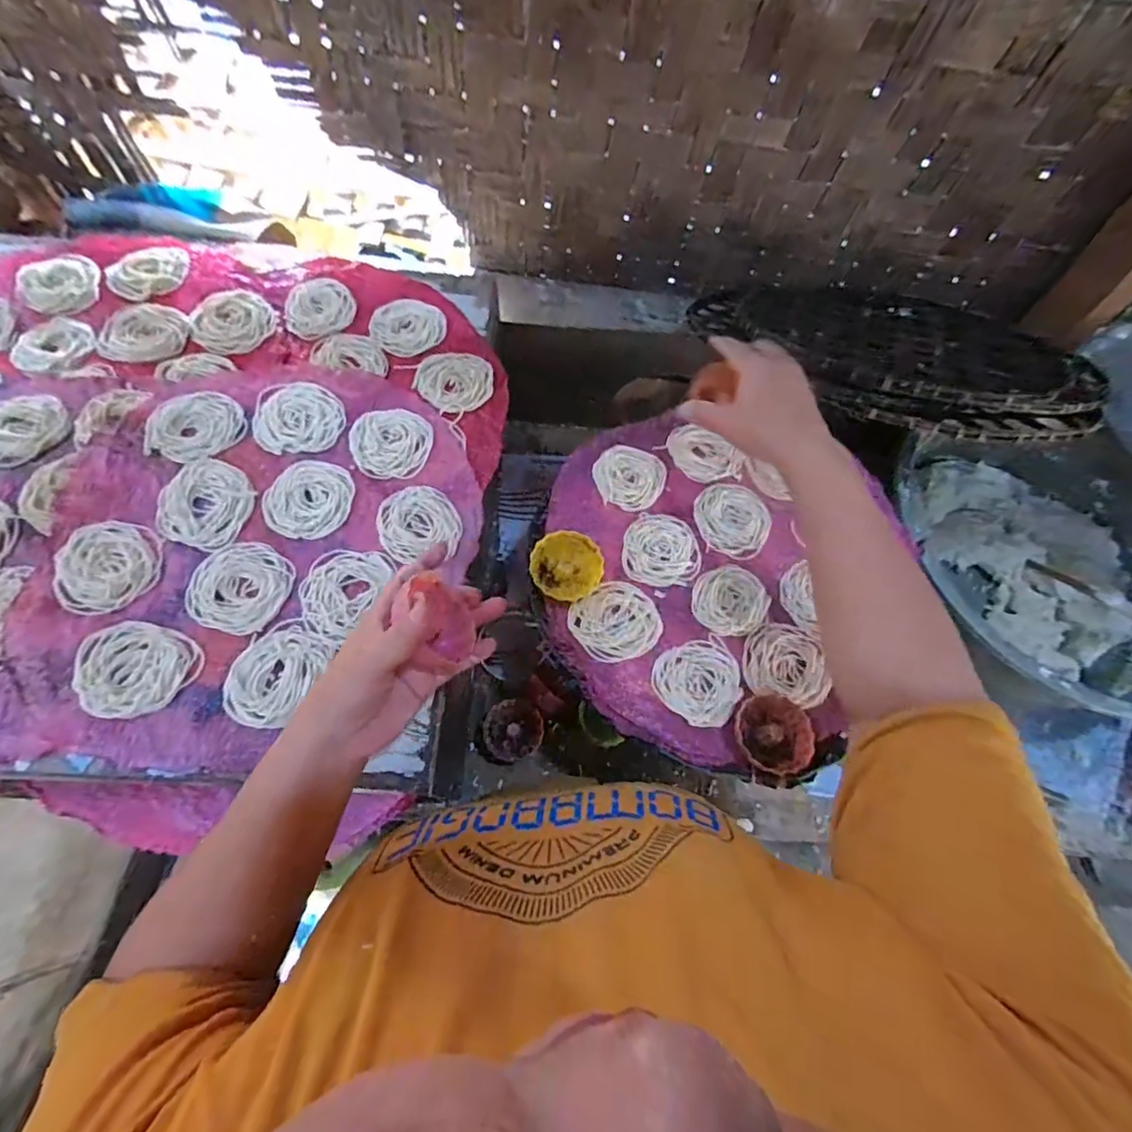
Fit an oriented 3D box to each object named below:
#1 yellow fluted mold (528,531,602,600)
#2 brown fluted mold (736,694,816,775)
[{"bbox_3d":[0.001,0.000,0.478,0.060,0.023,0.054,7,65,-1],"label":"yellow fluted mold"},{"bbox_3d":[0.163,0.132,0.434,0.059,0.018,0.060,2,66,-4],"label":"brown fluted mold"}]

